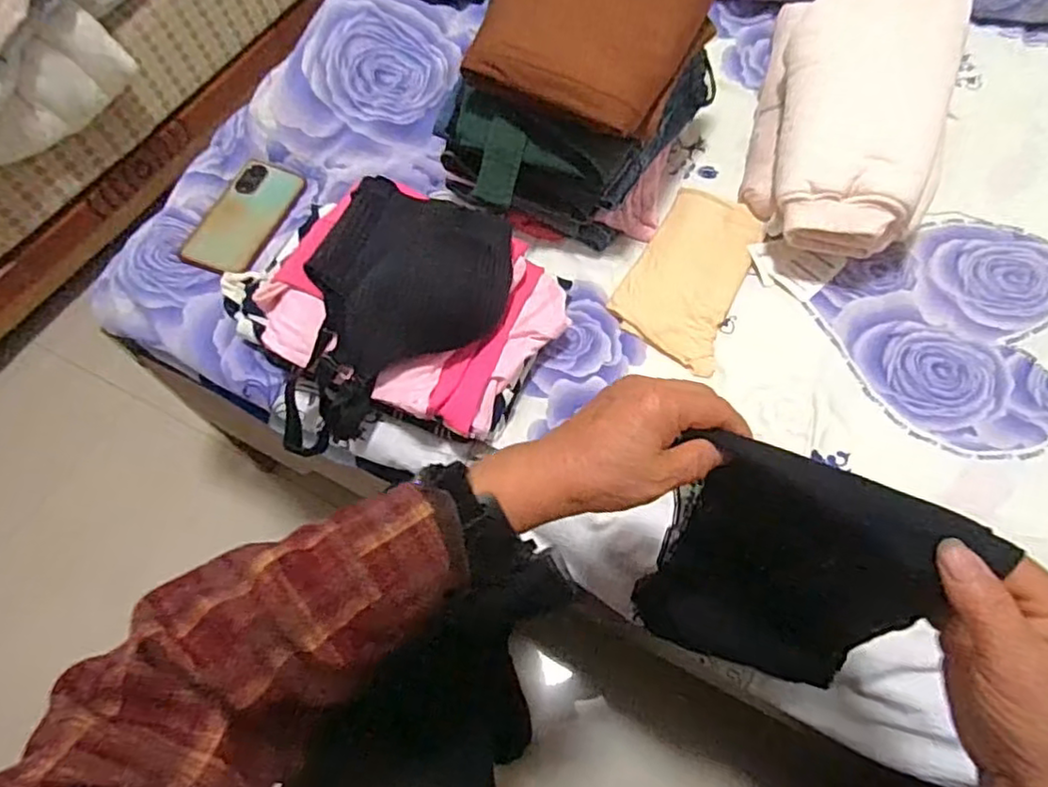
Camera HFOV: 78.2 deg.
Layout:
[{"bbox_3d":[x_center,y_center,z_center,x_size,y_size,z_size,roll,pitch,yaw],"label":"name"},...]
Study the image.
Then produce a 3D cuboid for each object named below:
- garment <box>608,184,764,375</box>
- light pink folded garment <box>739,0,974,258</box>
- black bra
[{"bbox_3d":[0.172,-0.125,0.657,0.112,0.017,0.198,26,66,18],"label":"garment"},{"bbox_3d":[0.334,-0.300,0.660,0.168,0.113,0.361,17,75,12],"label":"light pink folded garment"},{"bbox_3d":[-0.124,-0.066,0.592,0.168,0.109,0.245,21,65,16],"label":"black bra"}]

